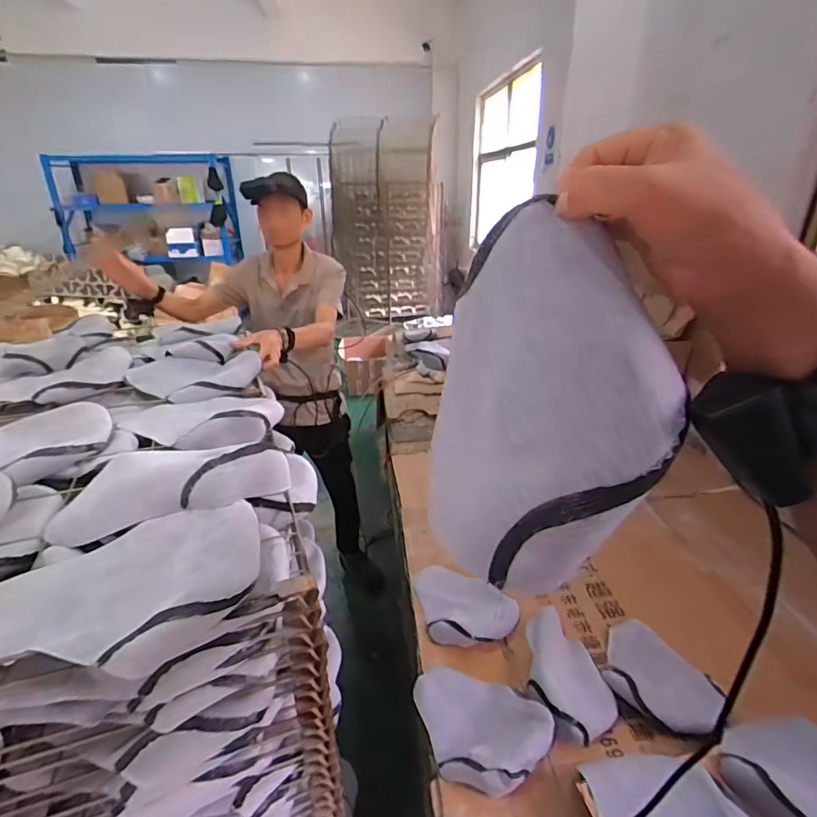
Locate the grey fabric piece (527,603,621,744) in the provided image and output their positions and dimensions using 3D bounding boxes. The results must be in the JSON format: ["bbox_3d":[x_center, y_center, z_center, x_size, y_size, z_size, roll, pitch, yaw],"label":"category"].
[{"bbox_3d":[0.315,0.516,0.984,0.152,0.046,0.293,0,24,2],"label":"grey fabric piece"}]

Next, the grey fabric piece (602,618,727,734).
[{"bbox_3d":[0.468,0.503,0.945,0.153,0.055,0.257,-11,26,-21],"label":"grey fabric piece"}]

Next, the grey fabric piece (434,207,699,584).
[{"bbox_3d":[0.071,-0.009,0.277,0.139,0.206,0.030,-13,-14,38],"label":"grey fabric piece"}]

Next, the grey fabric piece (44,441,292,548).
[{"bbox_3d":[-0.294,0.098,0.603,0.286,0.085,0.098,-3,25,-5],"label":"grey fabric piece"}]

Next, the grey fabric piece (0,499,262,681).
[{"bbox_3d":[-0.296,0.170,0.489,0.275,0.066,0.172,-3,25,-7],"label":"grey fabric piece"}]

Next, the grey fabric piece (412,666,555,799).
[{"bbox_3d":[0.135,0.567,0.912,0.203,0.076,0.260,-7,25,-13],"label":"grey fabric piece"}]

